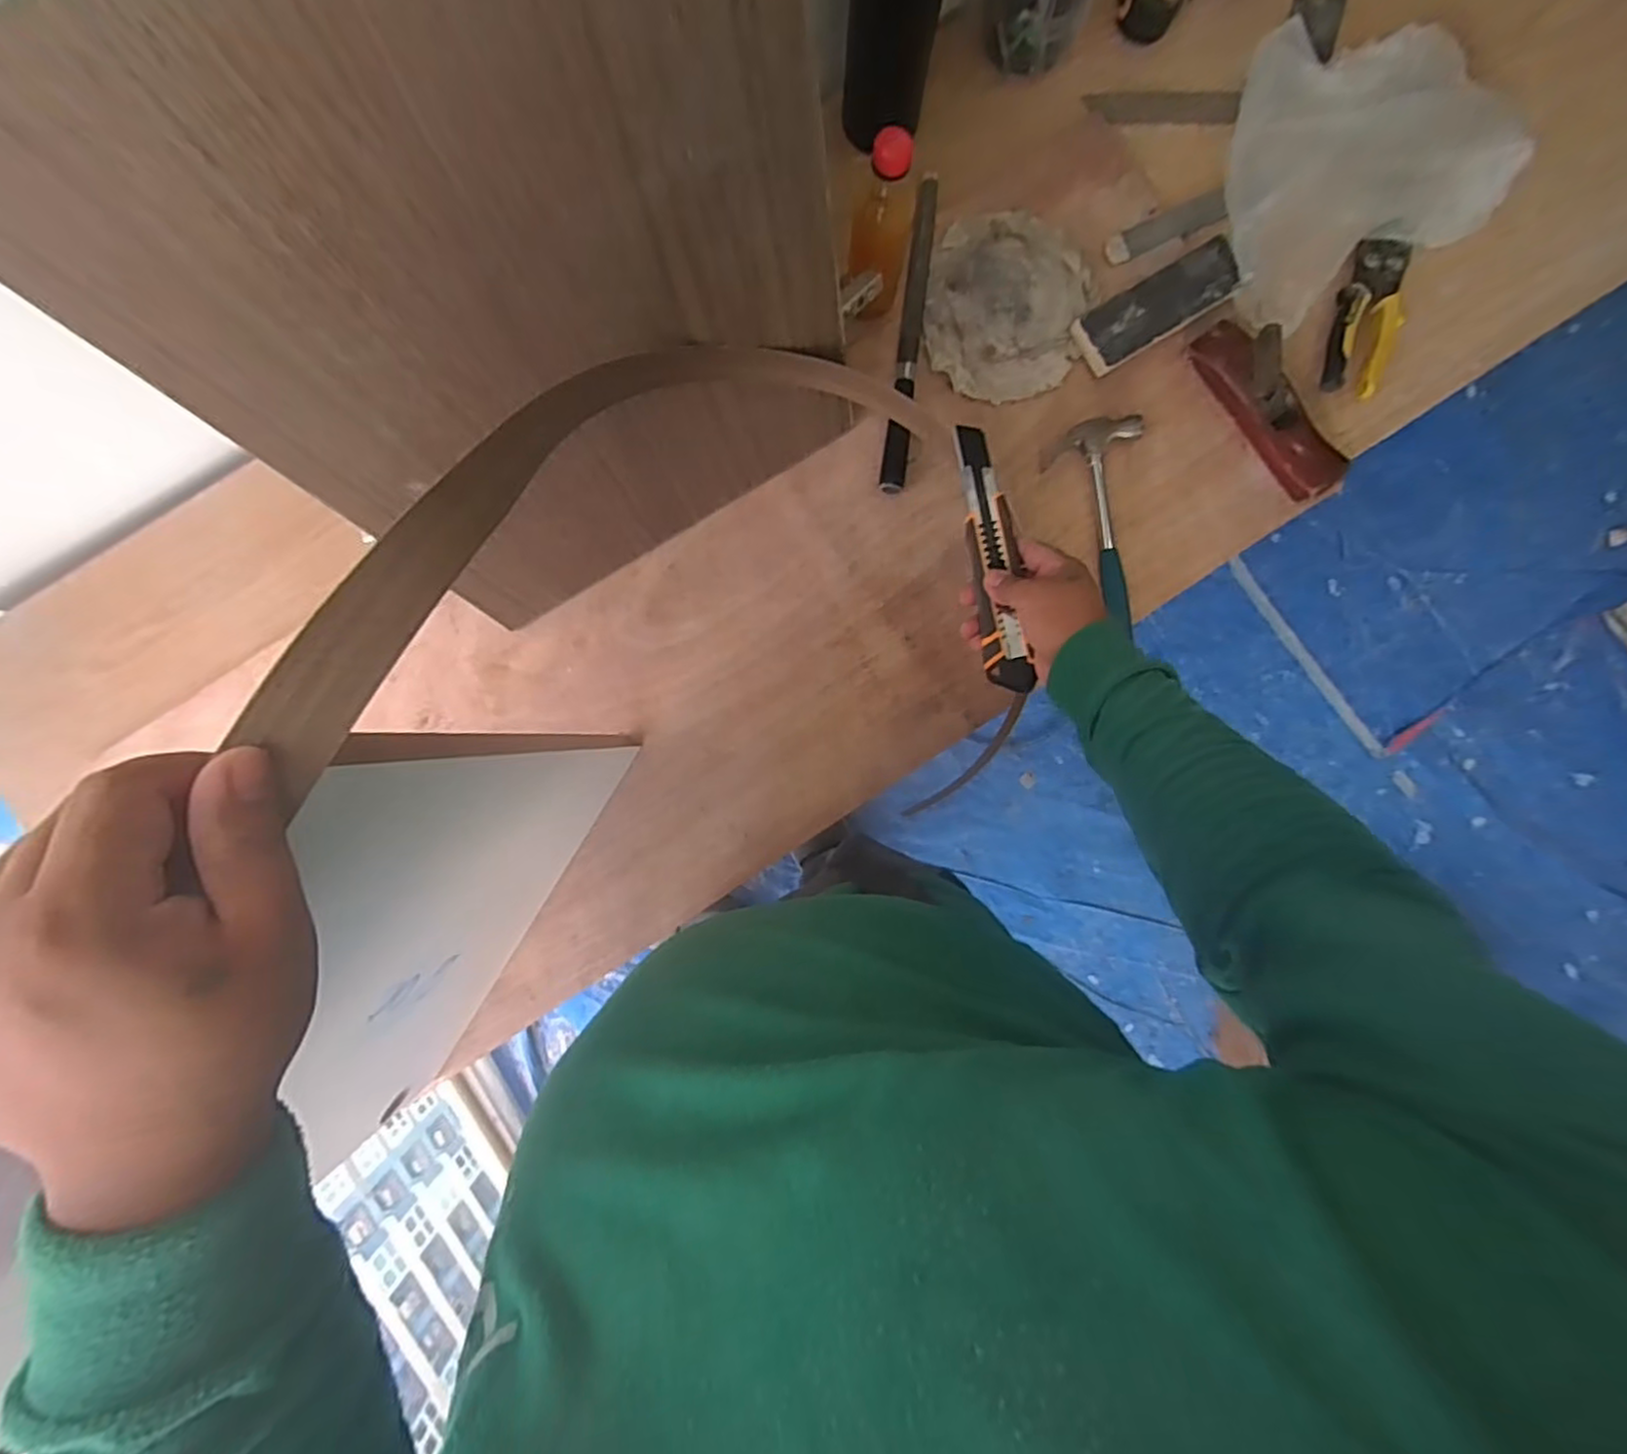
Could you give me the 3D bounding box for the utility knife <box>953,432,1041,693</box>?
[{"bbox_3d":[0.149,-0.143,0.580,0.034,0.020,0.229,-6,83,-4],"label":"utility knife"}]

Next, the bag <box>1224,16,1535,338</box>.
[{"bbox_3d":[0.512,-0.568,0.684,0.284,0.074,0.261,-29,90,-1],"label":"bag"}]

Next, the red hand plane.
[{"bbox_3d":[0.460,-0.321,0.691,0.064,0.064,0.199,-36,90,-1],"label":"red hand plane"}]

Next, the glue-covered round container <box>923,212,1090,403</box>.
[{"bbox_3d":[0.195,-0.428,0.705,0.157,0.015,0.191,6,90,-1],"label":"glue-covered round container"}]

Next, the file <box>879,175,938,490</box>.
[{"bbox_3d":[0.100,-0.399,0.699,0.024,0.016,0.330,8,90,-1],"label":"file"}]

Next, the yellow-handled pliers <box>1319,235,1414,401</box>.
[{"bbox_3d":[0.562,-0.414,0.703,0.053,0.033,0.154,16,90,-1],"label":"yellow-handled pliers"}]

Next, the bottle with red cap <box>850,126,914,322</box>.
[{"bbox_3d":[0.060,-0.431,0.618,0.052,0.177,0.048,19,90,-1],"label":"bottle with red cap"}]

